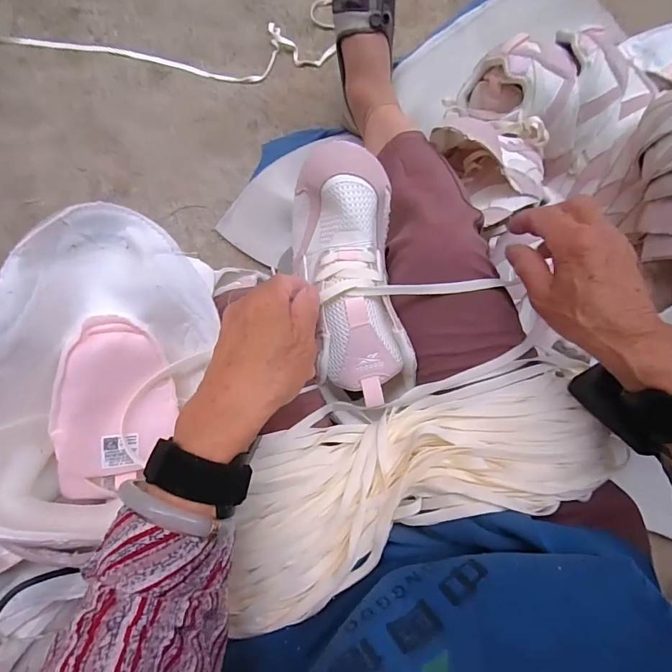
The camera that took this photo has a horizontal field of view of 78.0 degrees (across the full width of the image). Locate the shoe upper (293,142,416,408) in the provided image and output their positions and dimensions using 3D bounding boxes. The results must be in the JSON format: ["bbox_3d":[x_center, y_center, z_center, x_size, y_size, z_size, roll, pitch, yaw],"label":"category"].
[{"bbox_3d":[0.013,-0.050,0.368,0.084,0.078,0.218,-10,89,-4],"label":"shoe upper"}]

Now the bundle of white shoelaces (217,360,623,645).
[{"bbox_3d":[0.050,0.108,0.335,0.325,0.067,0.128,-21,92,1],"label":"bundle of white shoelaces"}]

